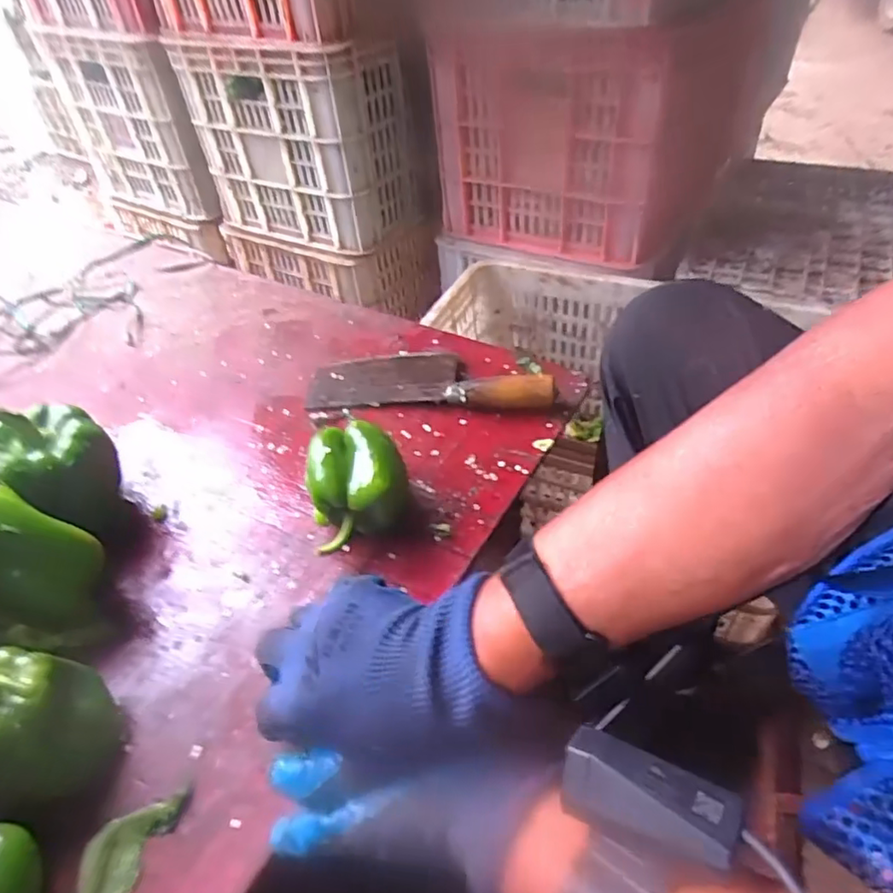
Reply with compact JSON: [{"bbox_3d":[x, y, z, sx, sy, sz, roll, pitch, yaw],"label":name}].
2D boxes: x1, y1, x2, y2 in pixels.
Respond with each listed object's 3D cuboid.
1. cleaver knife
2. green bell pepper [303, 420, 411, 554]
[{"bbox_3d":[-0.019,-0.075,0.590,0.241,0.035,0.086,3,46,8],"label":"cleaver knife"},{"bbox_3d":[-0.071,0.032,0.462,0.080,0.075,0.078,-20,47,-15],"label":"green bell pepper"}]

